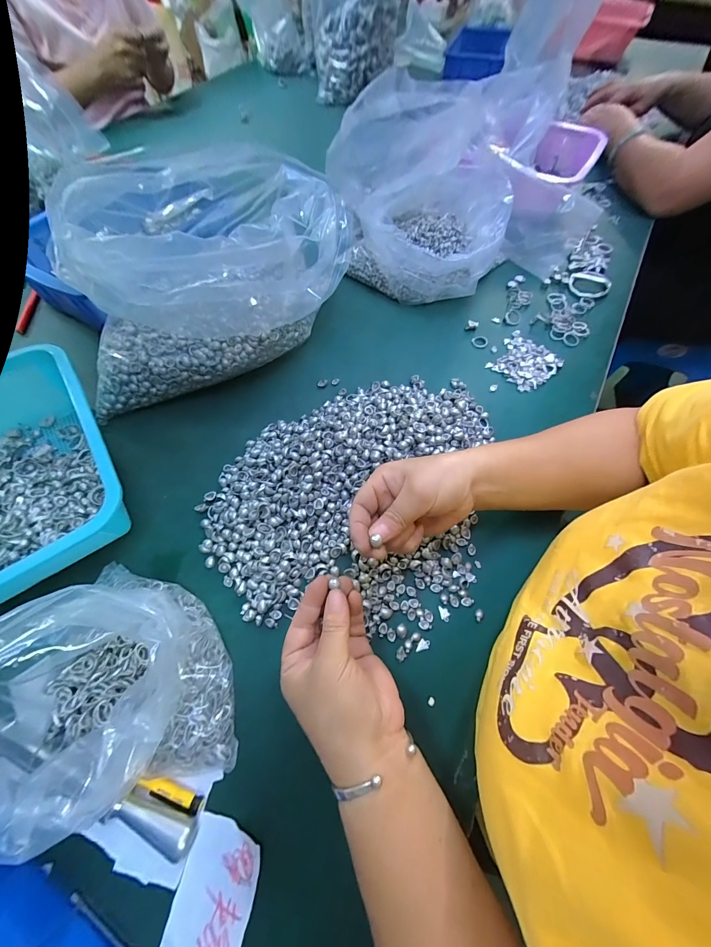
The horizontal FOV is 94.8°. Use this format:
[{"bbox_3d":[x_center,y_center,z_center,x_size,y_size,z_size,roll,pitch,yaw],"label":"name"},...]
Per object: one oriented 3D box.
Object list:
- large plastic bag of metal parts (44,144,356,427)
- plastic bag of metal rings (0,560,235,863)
[{"bbox_3d":[-0.173,-0.228,0.387,0.321,0.166,0.174,-17,64,-8],"label":"large plastic bag of metal parts"},{"bbox_3d":[-0.181,0.148,0.239,0.164,0.096,0.168,-1,63,0],"label":"plastic bag of metal rings"}]

